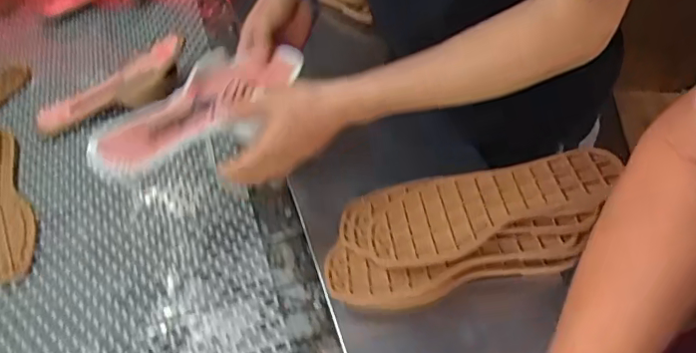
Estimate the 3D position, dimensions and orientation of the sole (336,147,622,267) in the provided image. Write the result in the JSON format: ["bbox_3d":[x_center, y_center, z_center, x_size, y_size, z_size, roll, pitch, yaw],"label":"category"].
[{"bbox_3d":[0.130,0.030,0.556,0.274,0.023,0.098,-15,48,4],"label":"sole"}]

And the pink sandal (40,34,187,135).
[{"bbox_3d":[-0.335,-0.124,0.797,0.229,0.049,0.056,-28,54,-4],"label":"pink sandal"}]

